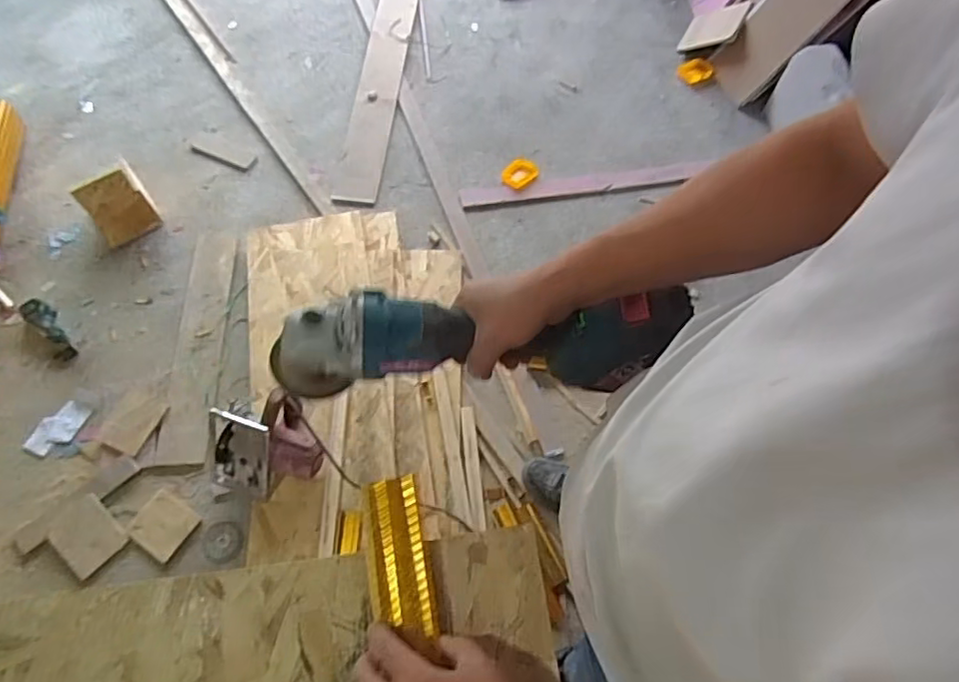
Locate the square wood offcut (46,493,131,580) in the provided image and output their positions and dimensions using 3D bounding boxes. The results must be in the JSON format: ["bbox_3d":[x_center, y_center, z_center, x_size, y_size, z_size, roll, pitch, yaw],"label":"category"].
[{"bbox_3d":[-0.842,0.412,1.267,0.162,0.011,0.116,38,68,17],"label":"square wood offcut"}]

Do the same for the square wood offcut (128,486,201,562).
[{"bbox_3d":[-0.681,0.393,1.277,0.119,0.014,0.108,31,66,15],"label":"square wood offcut"}]

